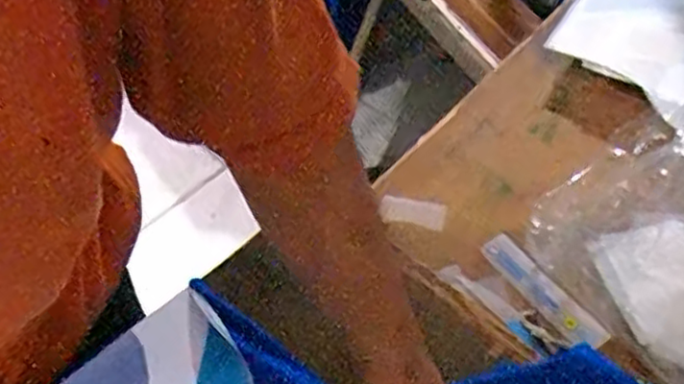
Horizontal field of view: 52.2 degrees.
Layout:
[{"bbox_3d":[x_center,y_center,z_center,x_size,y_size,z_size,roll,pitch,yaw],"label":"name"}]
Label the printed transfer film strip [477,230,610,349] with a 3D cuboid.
[{"bbox_3d":[0.177,0.086,0.619,0.029,0.007,0.130,-30,57,-22],"label":"printed transfer film strip"}]

